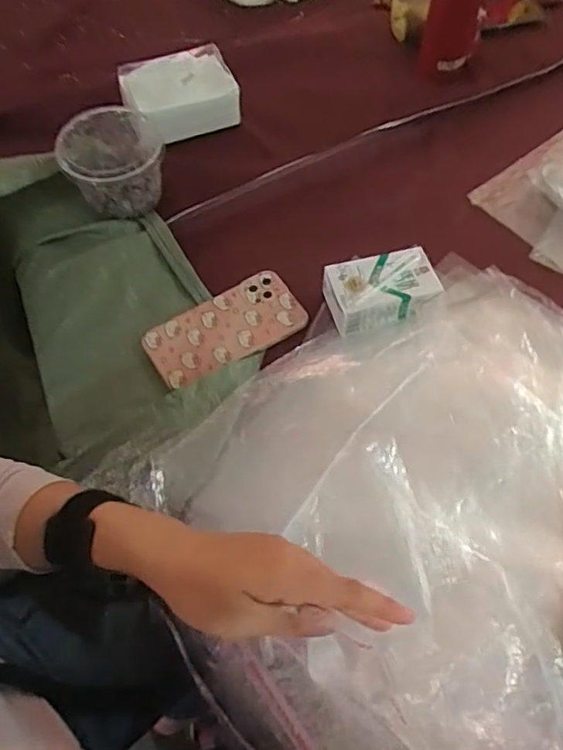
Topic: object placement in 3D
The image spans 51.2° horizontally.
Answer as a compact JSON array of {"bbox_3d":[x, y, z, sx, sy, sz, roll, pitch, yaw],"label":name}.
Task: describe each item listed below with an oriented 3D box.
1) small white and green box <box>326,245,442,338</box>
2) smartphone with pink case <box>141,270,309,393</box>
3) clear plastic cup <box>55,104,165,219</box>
[{"bbox_3d":[0.105,-0.087,0.610,0.109,0.041,0.067,-11,61,-7],"label":"small white and green box"},{"bbox_3d":[-0.058,-0.048,0.607,0.161,0.011,0.081,-29,65,-16],"label":"smartphone with pink case"},{"bbox_3d":[-0.189,-0.245,0.660,0.113,0.086,0.097,-15,62,-9],"label":"clear plastic cup"}]

